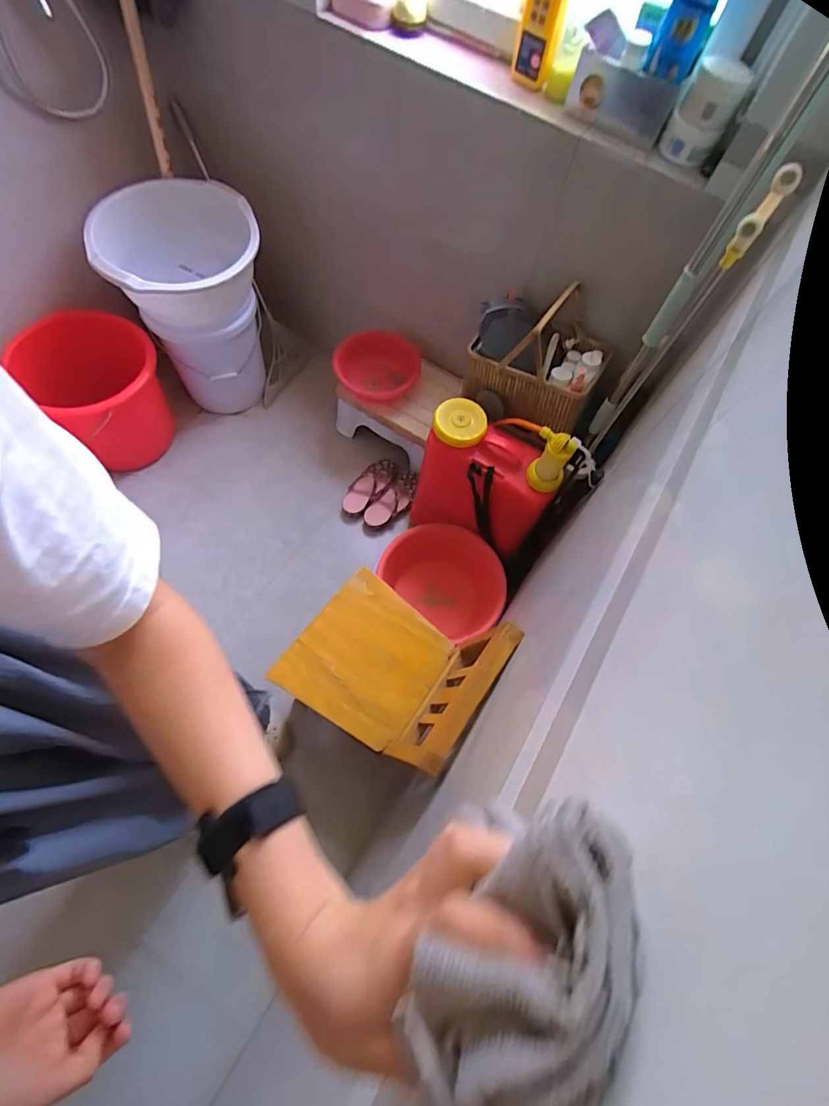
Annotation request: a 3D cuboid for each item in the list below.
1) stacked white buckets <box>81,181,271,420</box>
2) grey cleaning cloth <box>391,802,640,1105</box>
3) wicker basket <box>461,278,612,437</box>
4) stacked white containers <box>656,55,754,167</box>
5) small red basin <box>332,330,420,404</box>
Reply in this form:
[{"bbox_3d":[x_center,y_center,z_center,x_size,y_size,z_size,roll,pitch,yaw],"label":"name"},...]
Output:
[{"bbox_3d":[-0.597,-0.690,1.361,0.363,0.513,0.370,1,67,-2],"label":"stacked white buckets"},{"bbox_3d":[0.037,0.127,0.151,0.057,0.031,0.088,21,68,7],"label":"grey cleaning cloth"},{"bbox_3d":[0.284,-0.453,1.099,0.308,0.220,0.235,16,67,5],"label":"wicker basket"},{"bbox_3d":[0.511,-0.782,0.834,0.100,0.121,0.102,21,68,7],"label":"stacked white containers"},{"bbox_3d":[-0.110,-0.549,1.370,0.254,0.115,0.207,26,68,9],"label":"small red basin"}]

